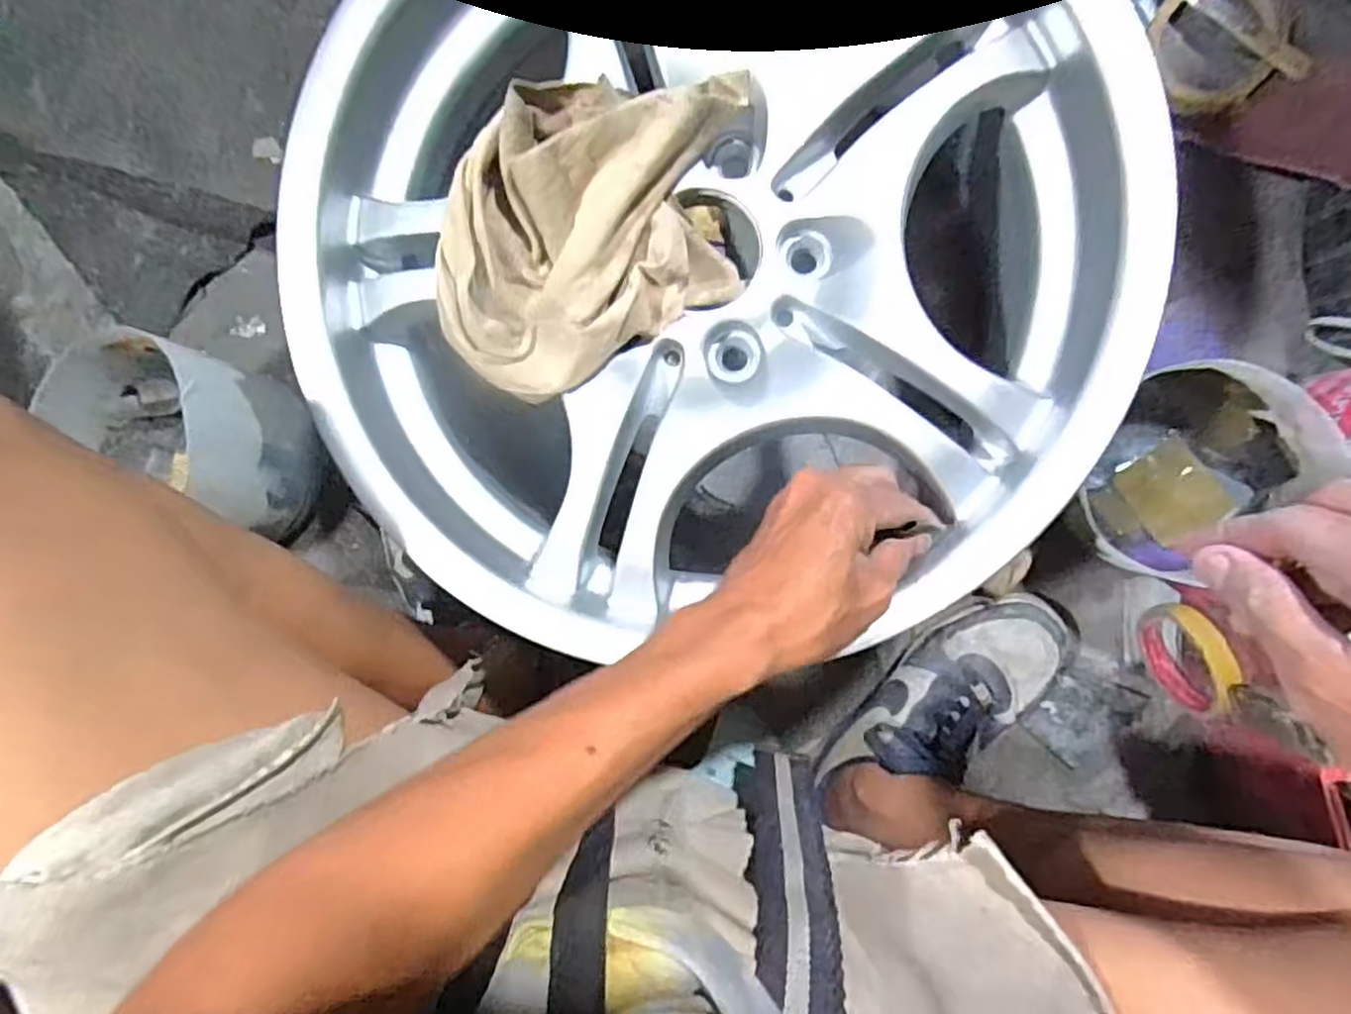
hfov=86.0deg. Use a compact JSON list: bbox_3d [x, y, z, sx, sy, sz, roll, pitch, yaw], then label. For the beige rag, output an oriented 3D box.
[{"bbox_3d":[-0.040,-0.152,0.390,0.192,0.060,0.121,-35,87,7],"label":"beige rag"}]

